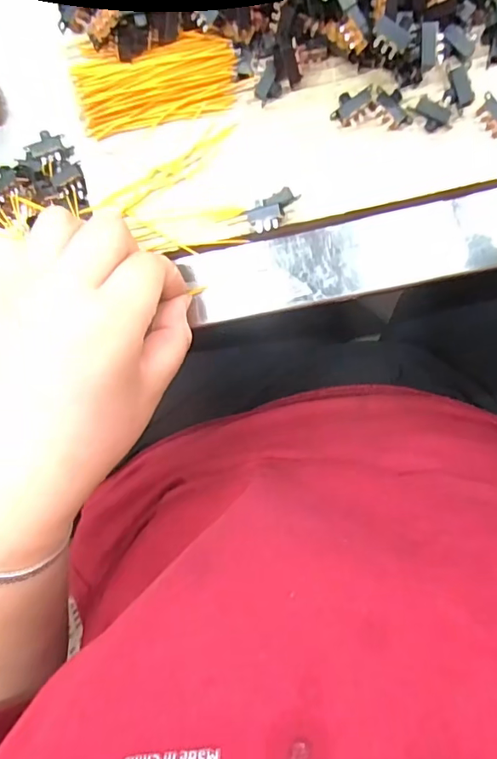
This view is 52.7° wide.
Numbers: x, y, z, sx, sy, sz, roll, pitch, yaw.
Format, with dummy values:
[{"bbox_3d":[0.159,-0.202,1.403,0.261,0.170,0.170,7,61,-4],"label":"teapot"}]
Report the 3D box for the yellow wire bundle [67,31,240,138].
[{"bbox_3d":[-0.045,-0.144,0.244,0.077,0.011,0.034,-9,94,8],"label":"yellow wire bundle"}]

